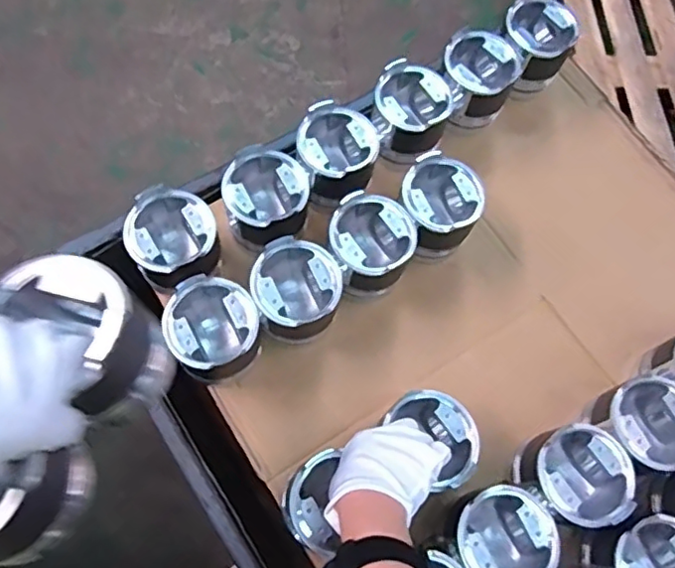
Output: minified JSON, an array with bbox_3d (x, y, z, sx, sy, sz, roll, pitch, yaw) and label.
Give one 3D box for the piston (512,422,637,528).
[{"bbox_3d":[0.242,0.200,0.618,0.088,0.079,0.096,1,75,-2],"label":"piston"}]

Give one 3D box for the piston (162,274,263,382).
[{"bbox_3d":[-0.133,0.051,0.653,0.094,0.095,0.099,1,75,-2],"label":"piston"}]

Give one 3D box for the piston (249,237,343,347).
[{"bbox_3d":[-0.047,0.011,0.678,0.103,0.081,0.105,36,76,7],"label":"piston"}]

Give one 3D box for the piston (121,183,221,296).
[{"bbox_3d":[-0.185,-0.047,0.681,0.100,0.072,0.093,39,77,8],"label":"piston"}]

